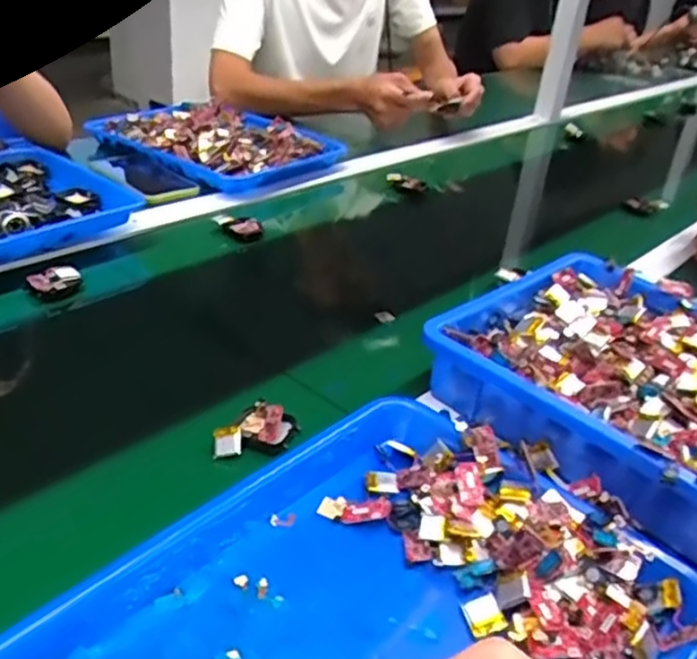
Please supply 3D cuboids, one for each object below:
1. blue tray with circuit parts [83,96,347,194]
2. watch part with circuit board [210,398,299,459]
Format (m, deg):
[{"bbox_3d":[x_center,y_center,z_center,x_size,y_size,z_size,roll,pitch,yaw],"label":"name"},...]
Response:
[{"bbox_3d":[-0.183,-0.266,0.982,0.307,0.052,0.219,25,36,25],"label":"blue tray with circuit parts"},{"bbox_3d":[-0.066,0.071,0.505,0.061,0.022,0.040,-2,33,-15],"label":"watch part with circuit board"}]

